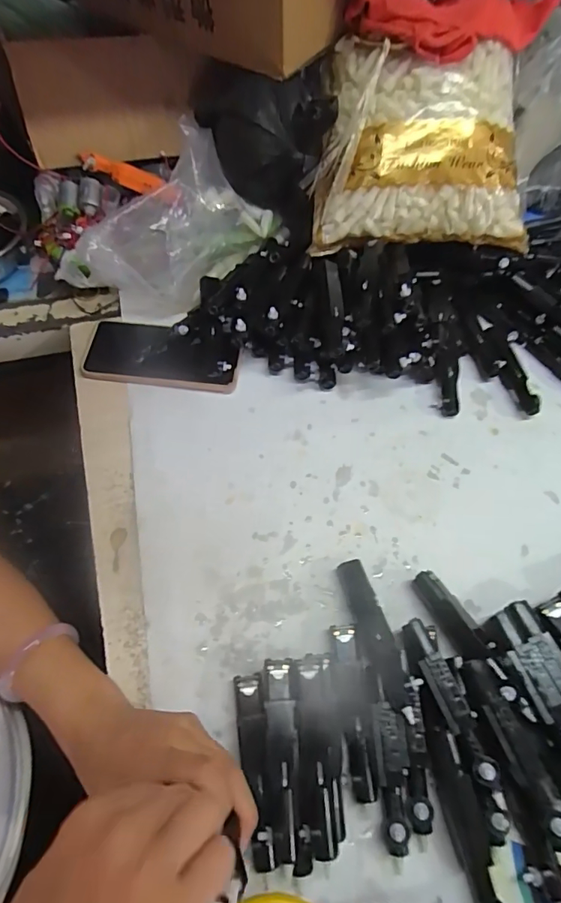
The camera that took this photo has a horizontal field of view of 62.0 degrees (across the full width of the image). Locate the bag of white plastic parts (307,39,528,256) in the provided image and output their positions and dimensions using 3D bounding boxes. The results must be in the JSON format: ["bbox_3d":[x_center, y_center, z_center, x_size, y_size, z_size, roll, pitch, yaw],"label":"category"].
[{"bbox_3d":[0.154,-0.325,0.502,0.236,0.201,0.080,0,19,2],"label":"bag of white plastic parts"}]

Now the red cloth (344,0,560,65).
[{"bbox_3d":[0.175,-0.456,0.484,0.202,0.047,0.124,-30,69,-18],"label":"red cloth"}]

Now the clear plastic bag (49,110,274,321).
[{"bbox_3d":[-0.120,-0.240,0.522,0.232,0.117,0.117,-37,70,-20],"label":"clear plastic bag"}]

